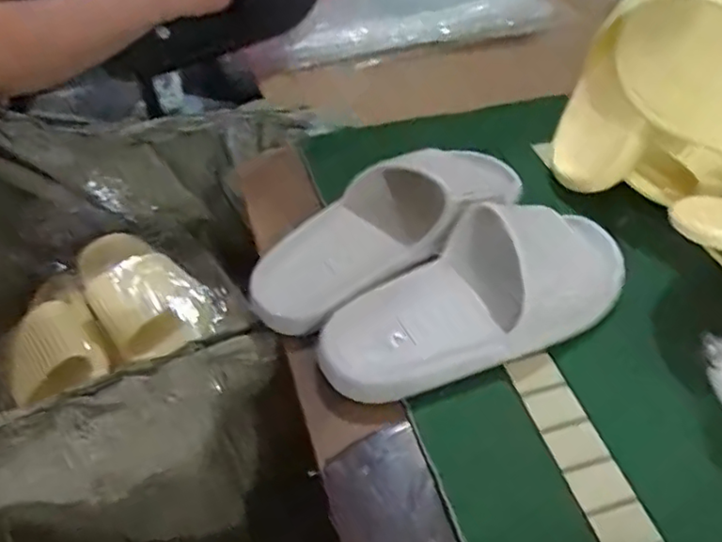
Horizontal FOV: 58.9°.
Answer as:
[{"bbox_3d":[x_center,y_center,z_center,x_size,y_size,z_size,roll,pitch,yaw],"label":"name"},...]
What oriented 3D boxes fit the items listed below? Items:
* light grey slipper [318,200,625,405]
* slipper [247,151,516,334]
[{"bbox_3d":[0.089,0.017,0.493,0.250,0.079,0.103,-18,49,-17],"label":"light grey slipper"},{"bbox_3d":[0.020,-0.052,0.533,0.254,0.063,0.106,-27,52,-23],"label":"slipper"}]

